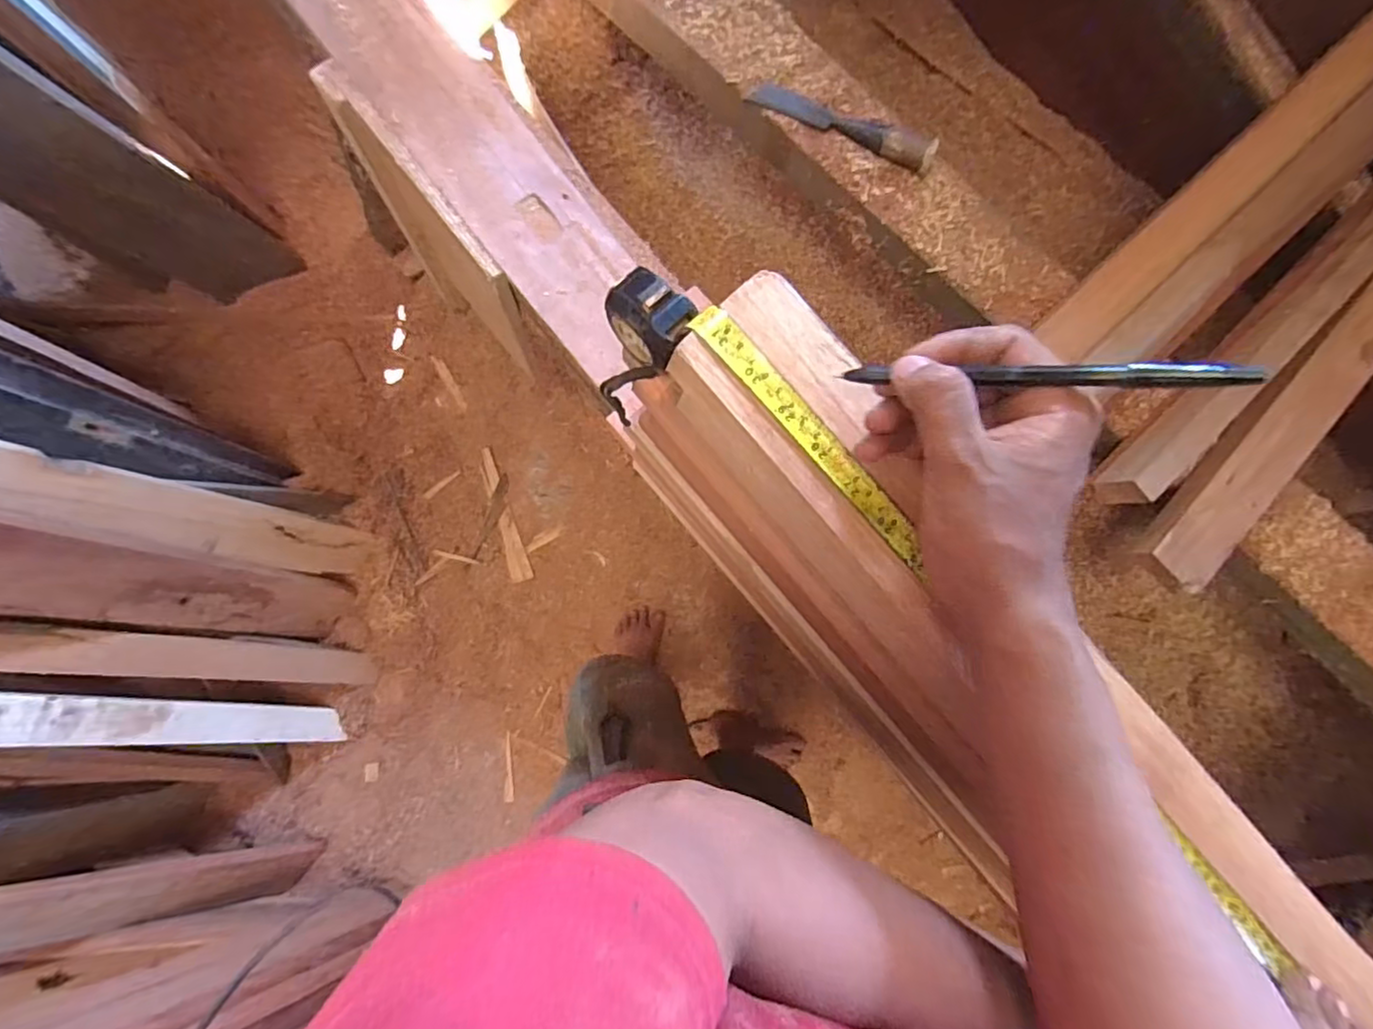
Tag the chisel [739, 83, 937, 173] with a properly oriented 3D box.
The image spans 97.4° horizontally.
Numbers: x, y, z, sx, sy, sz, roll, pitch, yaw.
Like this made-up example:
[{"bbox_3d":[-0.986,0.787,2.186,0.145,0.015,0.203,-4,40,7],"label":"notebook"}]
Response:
[{"bbox_3d":[0.189,-0.480,0.743,0.238,0.028,0.033,27,85,9],"label":"chisel"}]

